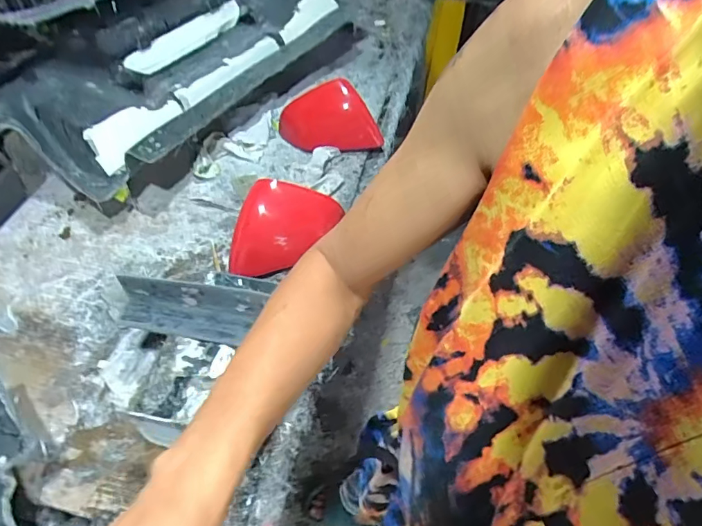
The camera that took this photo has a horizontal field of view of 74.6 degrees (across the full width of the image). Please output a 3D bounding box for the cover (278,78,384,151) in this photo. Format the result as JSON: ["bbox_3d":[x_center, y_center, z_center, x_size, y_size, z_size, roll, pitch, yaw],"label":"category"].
[{"bbox_3d":[-0.044,-0.317,1.124,0.204,0.234,0.070,-37,39,5],"label":"cover"}]

